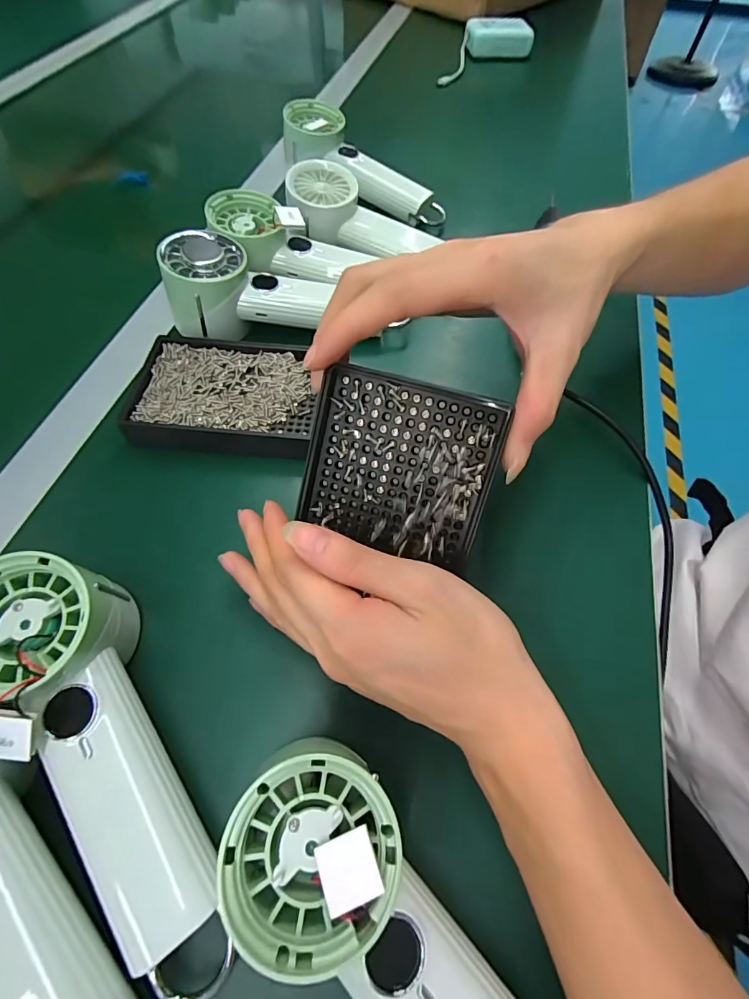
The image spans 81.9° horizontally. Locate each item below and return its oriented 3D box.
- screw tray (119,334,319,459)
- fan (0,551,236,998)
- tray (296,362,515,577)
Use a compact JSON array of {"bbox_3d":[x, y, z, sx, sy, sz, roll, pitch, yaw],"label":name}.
[{"bbox_3d":[-0.110,-0.075,0.321,0.131,0.020,0.099,5,60,1],"label":"screw tray"},{"bbox_3d":[-0.123,0.116,0.198,0.064,0.058,0.199,-31,79,-18],"label":"fan"},{"bbox_3d":[0.011,-0.016,0.215,0.092,0.009,0.084,17,106,10],"label":"tray"}]

